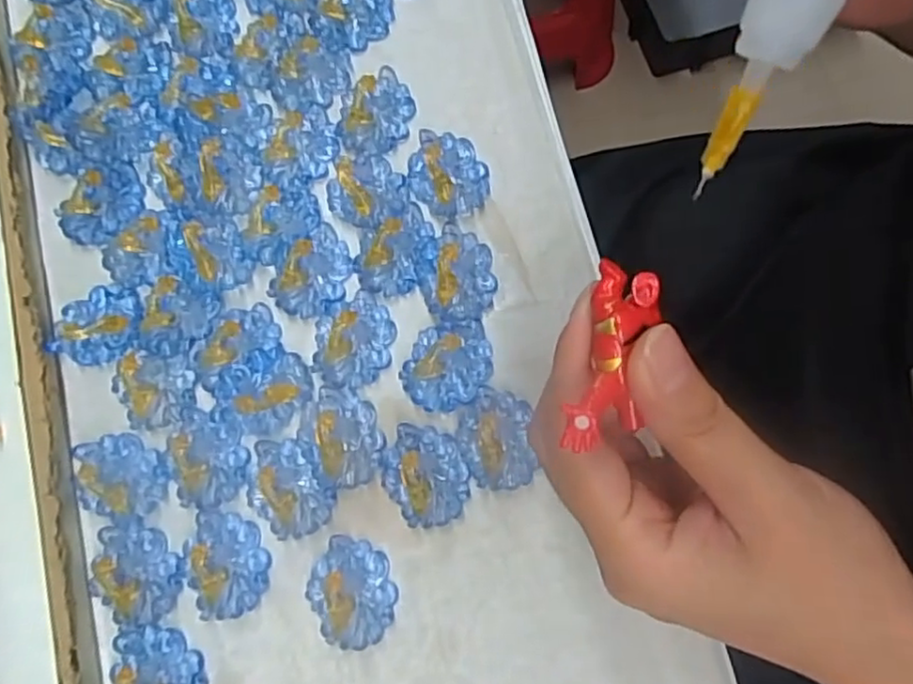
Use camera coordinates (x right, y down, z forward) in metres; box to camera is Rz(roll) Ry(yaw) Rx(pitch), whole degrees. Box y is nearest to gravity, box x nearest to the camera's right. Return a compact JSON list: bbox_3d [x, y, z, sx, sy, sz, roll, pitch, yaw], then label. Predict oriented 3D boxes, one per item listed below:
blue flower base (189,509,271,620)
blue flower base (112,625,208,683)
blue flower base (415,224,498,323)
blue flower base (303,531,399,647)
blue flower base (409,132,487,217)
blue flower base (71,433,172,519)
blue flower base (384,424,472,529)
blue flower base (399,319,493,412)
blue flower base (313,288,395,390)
[{"bbox_3d":[-0.083,0.081,0.237,0.027,0.004,0.035,4,78,2],"label":"blue flower base"},{"bbox_3d":[-0.107,0.119,0.231,0.037,0.006,0.028,40,81,9],"label":"blue flower base"},{"bbox_3d":[0.000,-0.027,0.255,0.029,0.007,0.037,-17,78,-3],"label":"blue flower base"},{"bbox_3d":[-0.038,0.088,0.230,0.030,0.014,0.037,-17,78,-3],"label":"blue flower base"},{"bbox_3d":[-0.003,-0.068,0.265,0.032,0.004,0.035,0,78,1],"label":"blue flower base"},{"bbox_3d":[-0.127,0.050,0.245,0.034,0.009,0.029,2,78,1],"label":"blue flower base"},{"bbox_3d":[-0.012,0.048,0.240,0.030,0.008,0.037,-21,78,-4],"label":"blue flower base"},{"bbox_3d":[-0.003,0.008,0.249,0.030,0.007,0.037,28,80,7],"label":"blue flower base"},{"bbox_3d":[-0.040,-0.002,0.250,0.030,0.013,0.037,1,78,1],"label":"blue flower base"}]

